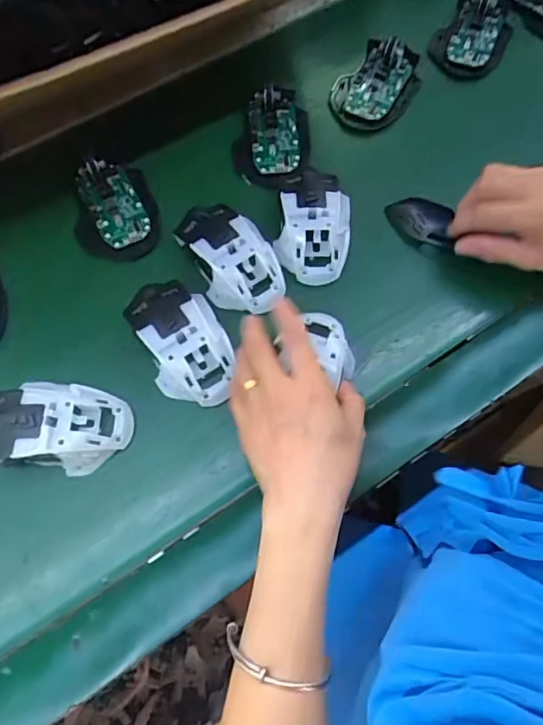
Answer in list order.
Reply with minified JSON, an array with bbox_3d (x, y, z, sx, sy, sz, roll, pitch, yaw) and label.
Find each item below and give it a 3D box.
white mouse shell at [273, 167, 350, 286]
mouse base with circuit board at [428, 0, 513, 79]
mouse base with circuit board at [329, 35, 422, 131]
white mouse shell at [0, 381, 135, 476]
[{"bbox_3d":[0.038,-0.126,0.457,0.061,0.038,0.108,7,69,2],"label":"white mouse shell"},{"bbox_3d":[0.219,-0.357,0.568,0.076,0.030,0.128,29,71,10],"label":"mouse base with circuit board"},{"bbox_3d":[0.111,-0.293,0.535,0.076,0.026,0.121,27,71,9],"label":"mouse base with circuit board"},{"bbox_3d":[-0.165,0.048,0.387,0.112,0.029,0.062,4,69,1],"label":"white mouse shell"}]

